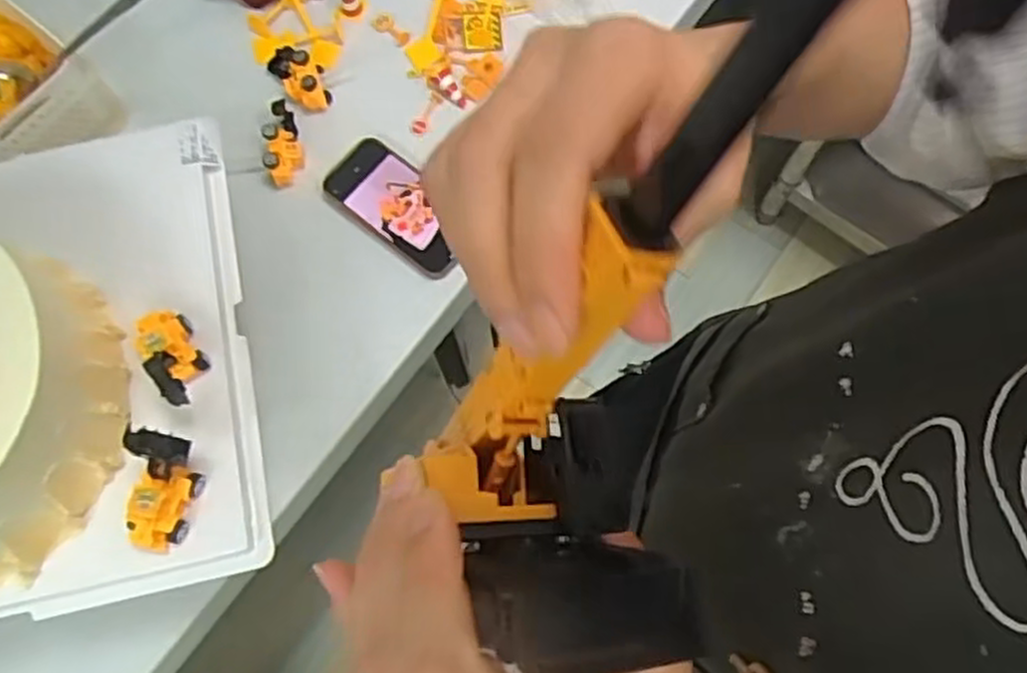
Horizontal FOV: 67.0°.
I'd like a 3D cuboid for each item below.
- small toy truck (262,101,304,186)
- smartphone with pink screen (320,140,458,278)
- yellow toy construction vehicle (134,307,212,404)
[{"bbox_3d":[-0.222,-0.187,0.744,0.030,0.032,0.077,-8,72,0],"label":"small toy truck"},{"bbox_3d":[-0.108,-0.124,0.731,0.153,0.011,0.077,39,78,13],"label":"smartphone with pink screen"},{"bbox_3d":[-0.230,0.013,0.521,0.028,0.057,0.078,-32,74,-8],"label":"yellow toy construction vehicle"}]

